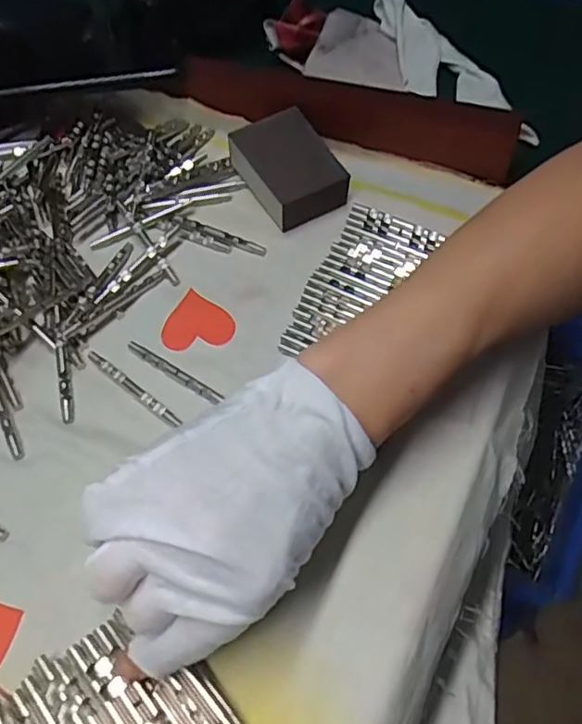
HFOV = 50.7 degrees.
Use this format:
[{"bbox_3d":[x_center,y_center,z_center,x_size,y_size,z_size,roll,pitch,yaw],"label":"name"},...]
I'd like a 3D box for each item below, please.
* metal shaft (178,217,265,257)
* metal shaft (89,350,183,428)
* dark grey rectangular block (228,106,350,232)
[{"bbox_3d":[-0.043,-0.077,0.373,0.059,0.004,0.007,23,60,14],"label":"metal shaft"},{"bbox_3d":[-0.083,0.012,0.319,0.068,0.004,0.006,35,63,20],"label":"metal shaft"},{"bbox_3d":[-0.002,-0.122,0.385,0.050,0.027,0.072,-26,61,-16],"label":"dark grey rectangular block"}]

